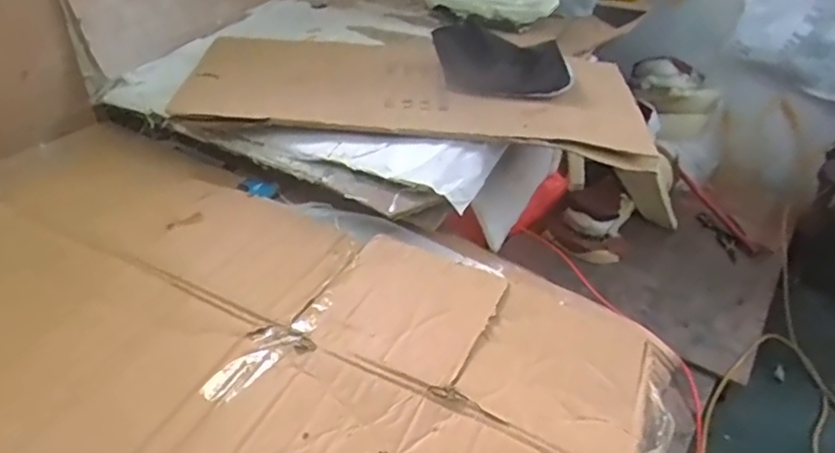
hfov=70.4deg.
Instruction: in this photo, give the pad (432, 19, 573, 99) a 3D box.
[{"bbox_3d":[0.162,-0.319,1.152,0.263,0.127,0.024,11,8,16],"label":"pad"}]

